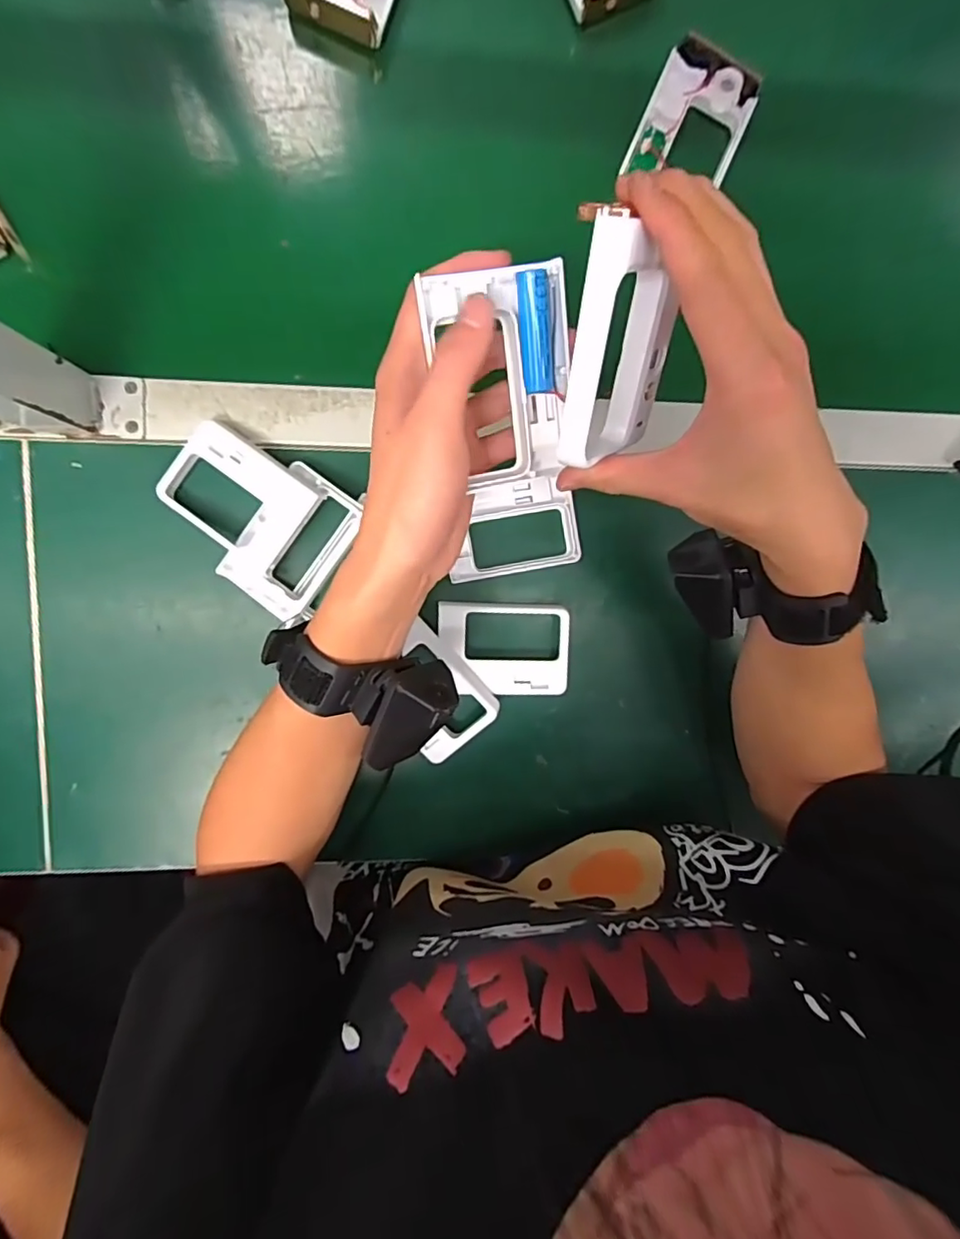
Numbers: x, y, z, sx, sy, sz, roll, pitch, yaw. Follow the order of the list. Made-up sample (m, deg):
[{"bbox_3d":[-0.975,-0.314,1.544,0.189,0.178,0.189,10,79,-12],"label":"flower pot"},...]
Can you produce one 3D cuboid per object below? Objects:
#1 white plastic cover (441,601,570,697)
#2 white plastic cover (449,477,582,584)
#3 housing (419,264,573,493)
[{"bbox_3d":[0.017,0.020,0.408,0.092,0.020,0.064,2,96,-5],"label":"white plastic cover"},{"bbox_3d":[0.021,-0.064,0.403,0.091,0.015,0.063,-11,97,-4],"label":"white plastic cover"},{"bbox_3d":[0.010,-0.112,0.268,0.063,0.020,0.091,-13,120,-3],"label":"housing"}]

